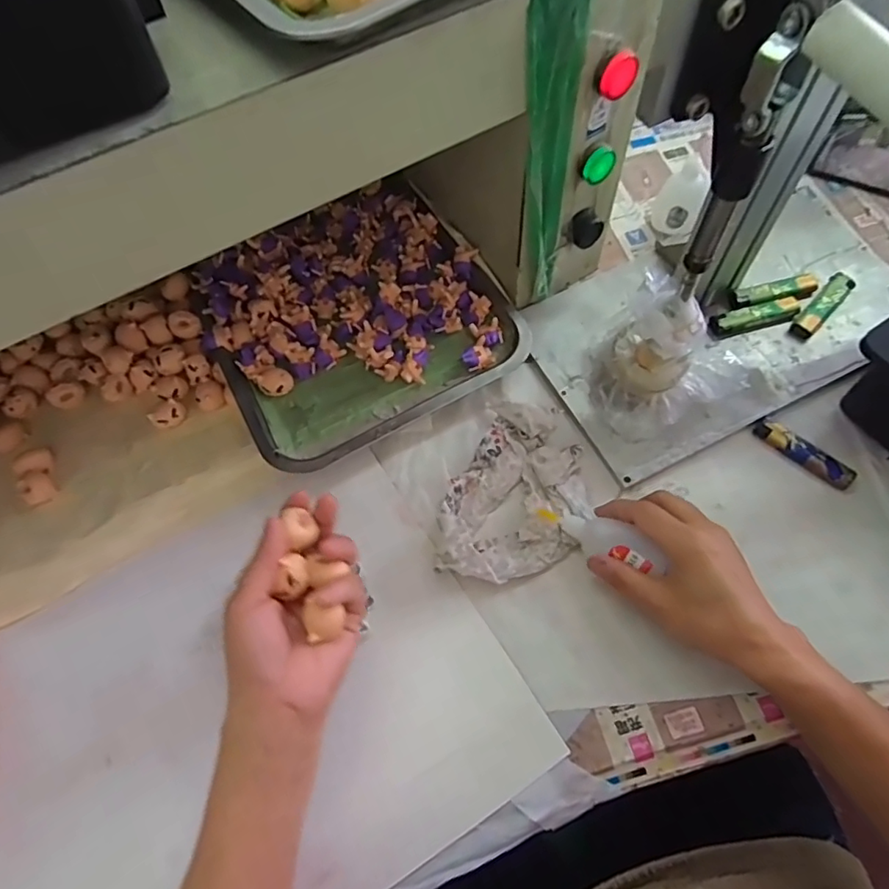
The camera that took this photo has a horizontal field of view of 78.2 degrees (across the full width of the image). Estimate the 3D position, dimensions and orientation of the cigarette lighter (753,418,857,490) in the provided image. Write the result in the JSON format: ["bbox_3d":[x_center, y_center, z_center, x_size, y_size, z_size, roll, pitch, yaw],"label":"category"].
[{"bbox_3d":[0.301,0.006,0.458,0.080,0.011,0.020,39,71,19],"label":"cigarette lighter"}]

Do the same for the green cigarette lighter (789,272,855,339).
[{"bbox_3d":[0.353,-0.130,0.509,0.021,0.012,0.084,40,71,19],"label":"green cigarette lighter"}]

